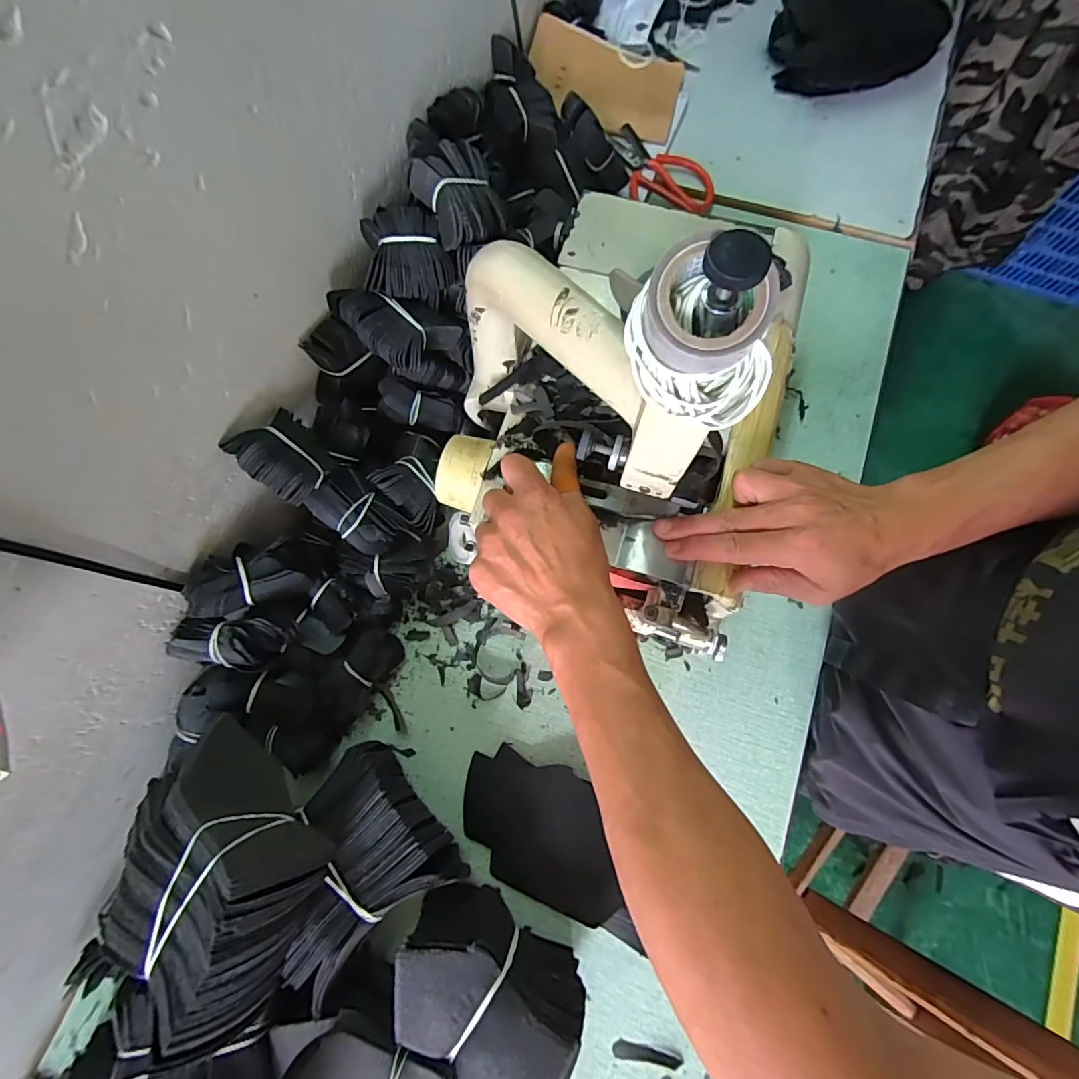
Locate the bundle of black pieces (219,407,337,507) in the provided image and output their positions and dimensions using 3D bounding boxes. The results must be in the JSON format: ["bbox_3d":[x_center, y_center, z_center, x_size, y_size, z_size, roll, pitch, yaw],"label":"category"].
[{"bbox_3d":[-0.216,-0.071,0.425,0.029,0.070,0.073,-37,101,25],"label":"bundle of black pieces"}]

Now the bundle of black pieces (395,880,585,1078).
[{"bbox_3d":[-0.044,0.340,0.376,0.136,0.084,0.086,35,78,7],"label":"bundle of black pieces"}]

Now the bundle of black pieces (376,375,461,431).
[{"bbox_3d":[-0.120,-0.135,0.503,0.083,0.025,0.033,15,75,-19],"label":"bundle of black pieces"}]

